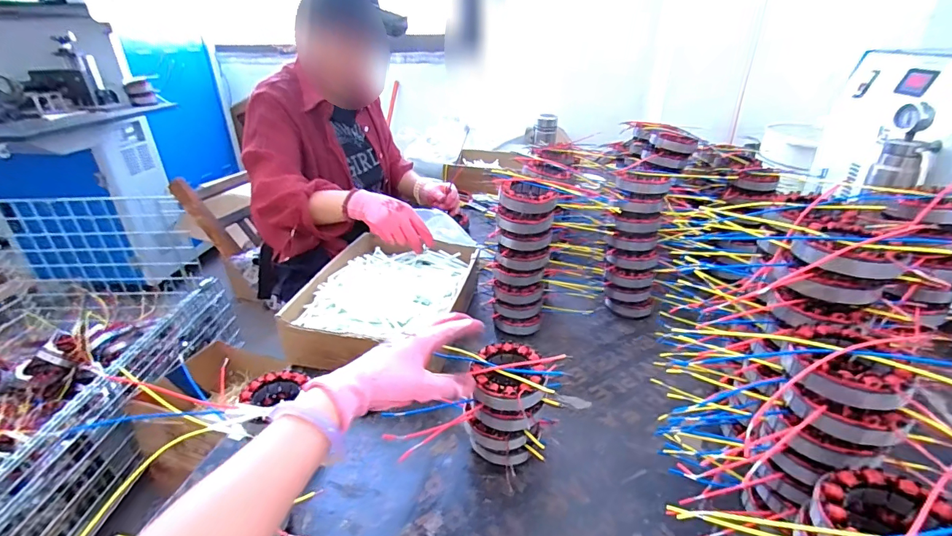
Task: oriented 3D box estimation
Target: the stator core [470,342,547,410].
[{"bbox_3d":[0.036,0.124,0.487,0.080,0.031,0.090,2,29,4],"label":"stator core"}]

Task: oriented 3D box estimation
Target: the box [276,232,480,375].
[{"bbox_3d":[-0.140,0.049,0.741,0.247,0.081,0.321,5,29,10],"label":"box"}]

